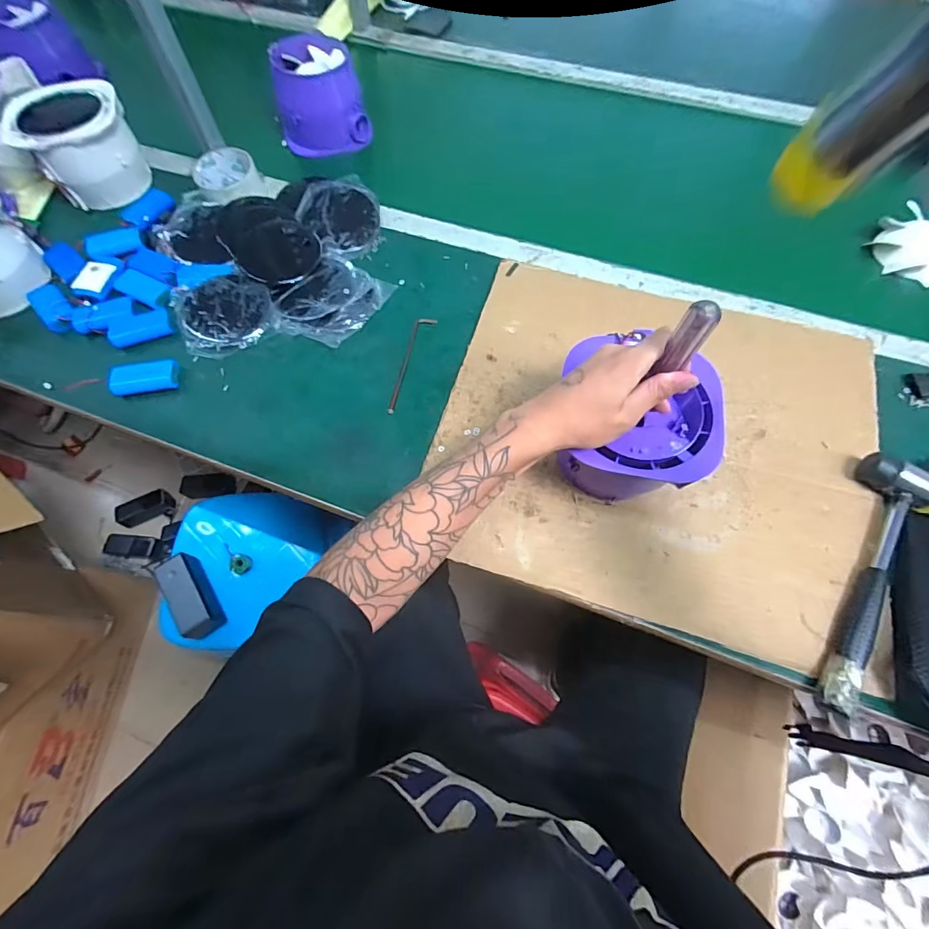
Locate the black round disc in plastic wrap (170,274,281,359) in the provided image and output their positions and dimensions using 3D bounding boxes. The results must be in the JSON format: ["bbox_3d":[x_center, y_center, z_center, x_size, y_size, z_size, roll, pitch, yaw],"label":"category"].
[{"bbox_3d":[-0.301,-0.191,0.550,0.115,0.022,0.116,-1,67,1],"label":"black round disc in plastic wrap"}]

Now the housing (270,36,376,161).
[{"bbox_3d":[-0.234,-0.586,0.697,0.131,0.100,0.127,-16,68,-5],"label":"housing"}]

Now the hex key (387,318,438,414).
[{"bbox_3d":[-0.067,-0.121,0.520,0.025,0.004,0.141,15,68,8],"label":"hex key"}]

